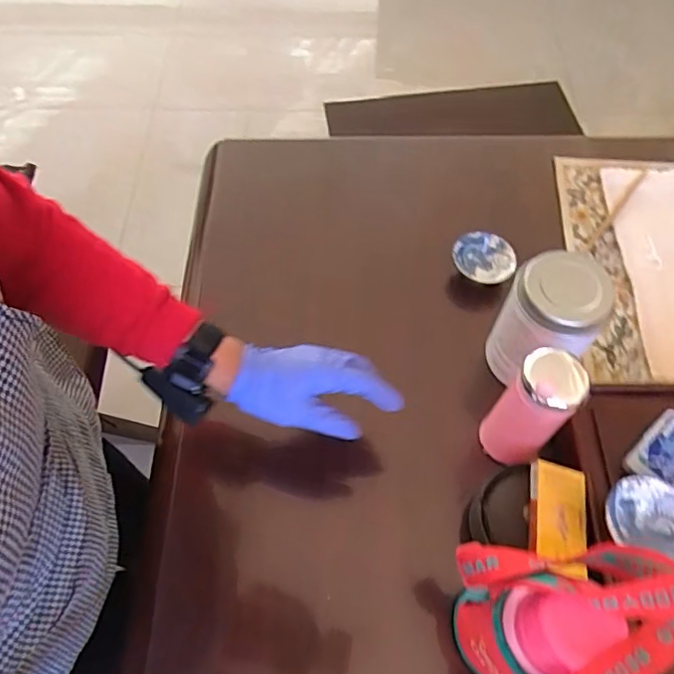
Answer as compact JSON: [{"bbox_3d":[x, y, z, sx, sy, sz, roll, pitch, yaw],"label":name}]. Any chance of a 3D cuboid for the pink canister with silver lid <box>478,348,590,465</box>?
[{"bbox_3d":[0.196,0.076,0.572,0.060,0.171,0.063,0,62,1],"label":"pink canister with silver lid"}]

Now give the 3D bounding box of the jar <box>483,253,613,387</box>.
[{"bbox_3d":[0.226,-0.015,0.613,0.093,0.140,0.092,0,62,1],"label":"jar"}]

